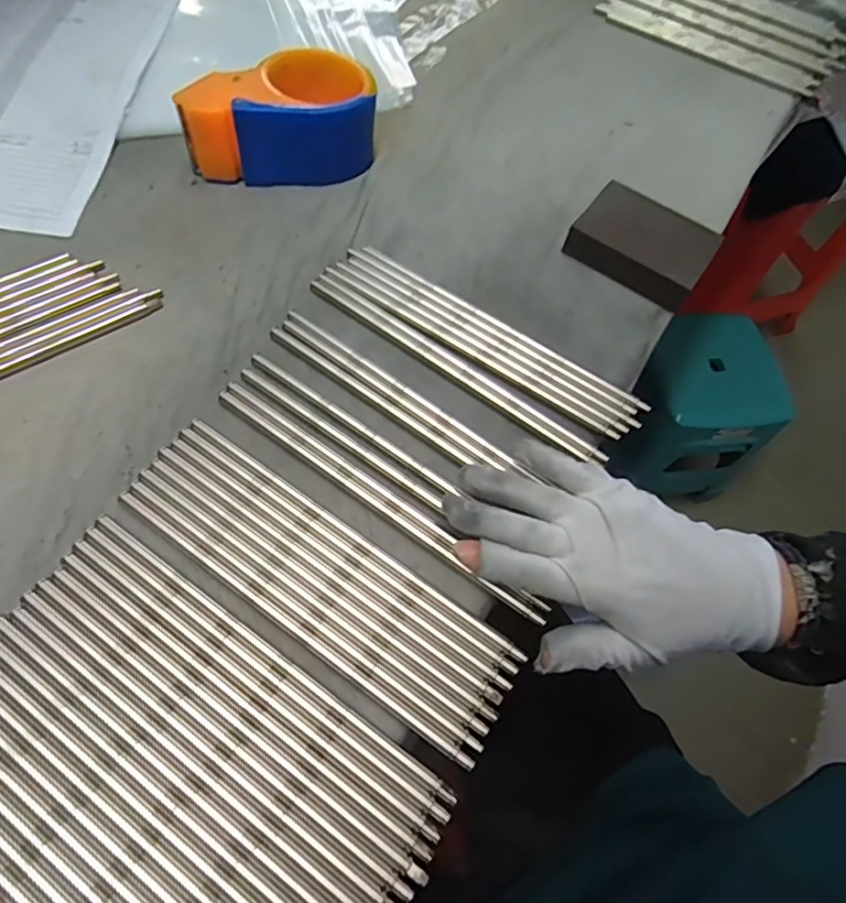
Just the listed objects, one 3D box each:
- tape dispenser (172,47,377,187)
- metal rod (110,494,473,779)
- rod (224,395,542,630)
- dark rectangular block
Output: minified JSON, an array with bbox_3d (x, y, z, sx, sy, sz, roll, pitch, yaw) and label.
[{"bbox_3d":[-0.104,-0.248,0.412,0.134,0.057,0.072,-6,64,-7],"label":"tape dispenser"},{"bbox_3d":[-0.070,0.085,0.280,0.223,0.005,0.007,33,66,13],"label":"metal rod"},{"bbox_3d":[-0.029,0.027,0.314,0.222,0.007,0.008,33,66,13],"label":"rod"},{"bbox_3d":[0.164,-0.155,0.411,0.093,0.028,0.070,33,66,13],"label":"dark rectangular block"}]

